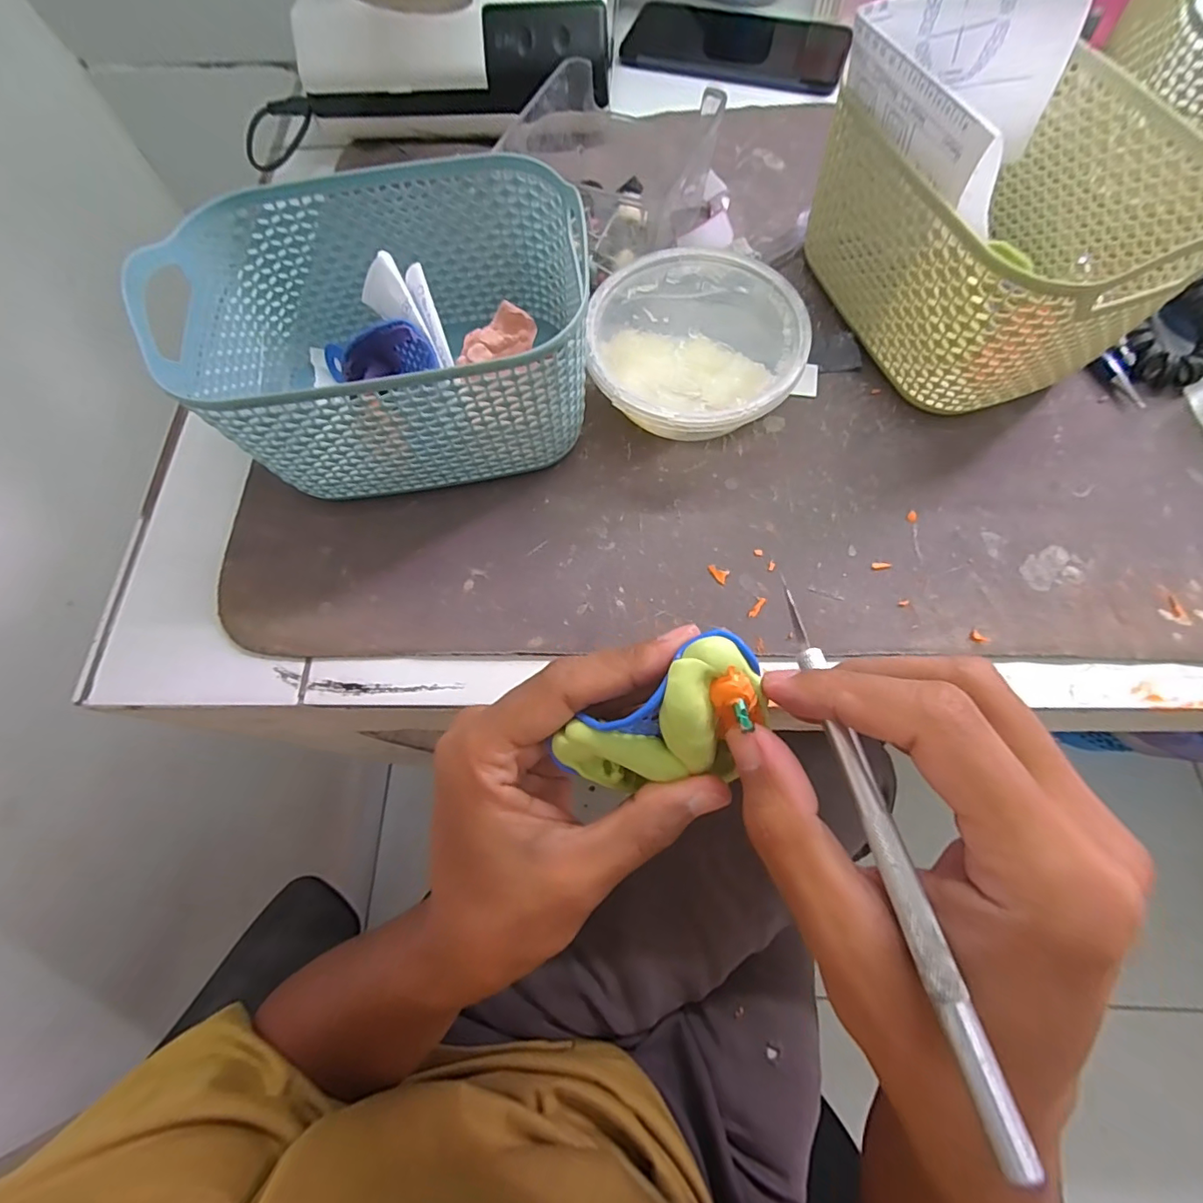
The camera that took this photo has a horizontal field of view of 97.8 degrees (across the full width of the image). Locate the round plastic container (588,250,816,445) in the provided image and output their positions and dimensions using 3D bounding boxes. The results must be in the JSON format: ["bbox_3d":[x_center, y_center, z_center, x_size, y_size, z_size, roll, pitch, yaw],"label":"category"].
[{"bbox_3d":[0.045,-0.118,0.263,0.098,0.042,0.106,-1,70,2],"label":"round plastic container"}]

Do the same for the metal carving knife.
[{"bbox_3d":[0.071,0.054,0.138,0.007,0.004,0.136,-9,59,-1],"label":"metal carving knife"}]

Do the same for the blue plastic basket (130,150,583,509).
[{"bbox_3d":[-0.094,-0.117,0.245,0.157,0.085,0.118,-11,70,-2],"label":"blue plastic basket"}]

